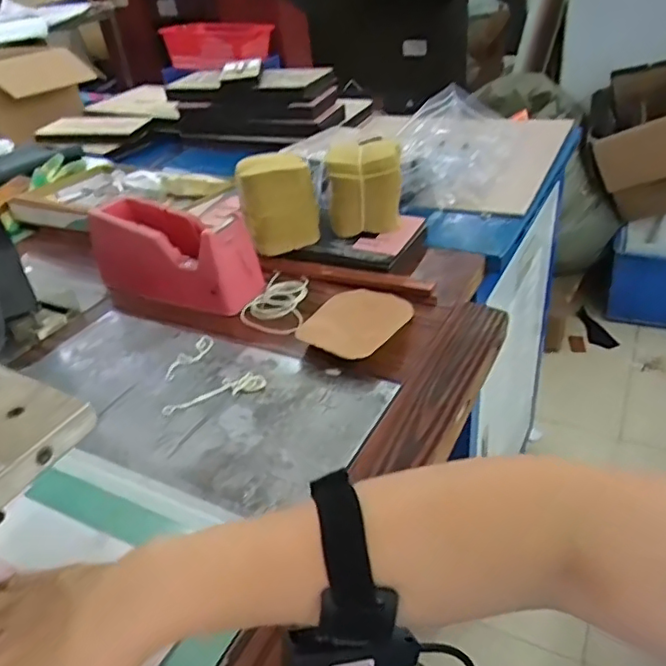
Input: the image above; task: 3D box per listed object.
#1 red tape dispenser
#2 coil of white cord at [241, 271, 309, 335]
[{"bbox_3d":[-0.181,-0.092,0.681,0.196,0.083,0.076,16,40,27],"label":"red tape dispenser"},{"bbox_3d":[-0.063,-0.034,0.665,0.065,0.011,0.113,-2,34,5],"label":"coil of white cord"}]

